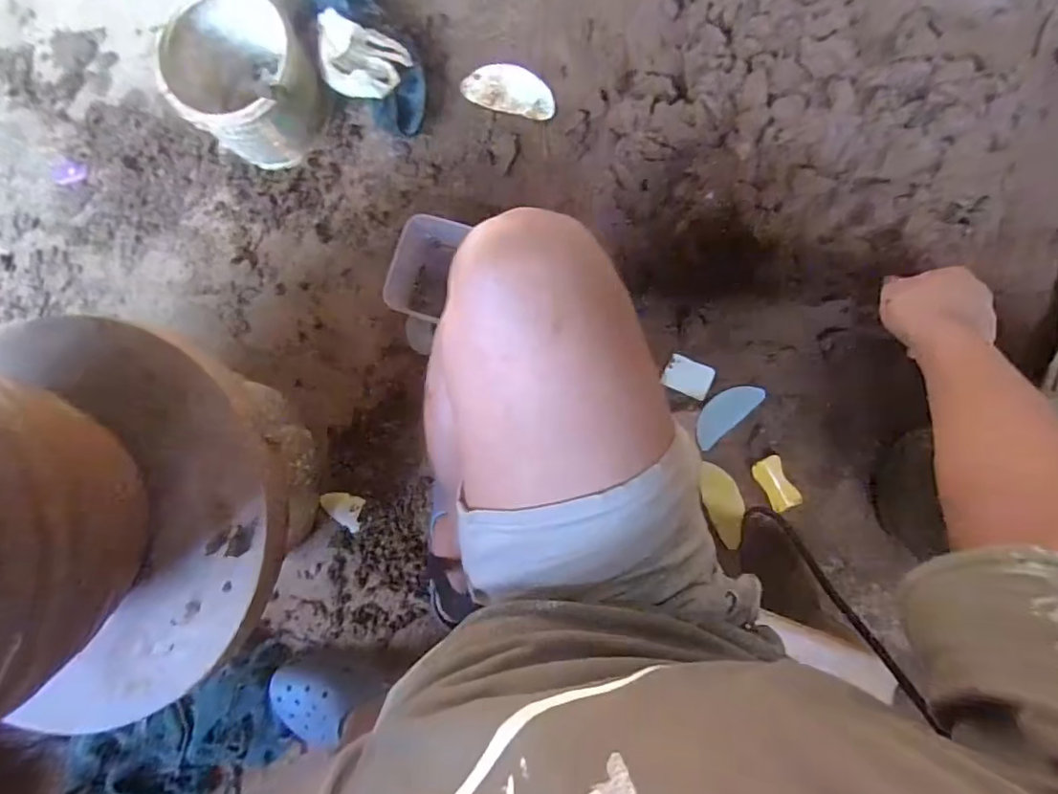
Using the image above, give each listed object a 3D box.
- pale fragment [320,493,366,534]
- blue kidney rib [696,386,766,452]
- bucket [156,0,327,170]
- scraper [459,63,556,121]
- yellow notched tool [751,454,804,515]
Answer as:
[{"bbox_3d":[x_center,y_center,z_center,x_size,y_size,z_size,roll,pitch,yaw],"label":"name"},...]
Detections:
[{"bbox_3d":[-0.275,0.167,0.786,0.061,0.014,0.051,13,90,4],"label":"pale fragment"},{"bbox_3d":[0.270,0.020,0.733,0.116,0.007,0.052,-36,96,-9],"label":"blue kidney rib"},{"bbox_3d":[-0.383,-0.432,0.741,0.174,0.121,0.188,-41,86,2],"label":"bucket"},{"bbox_3d":[-0.027,-0.451,0.784,0.137,0.004,0.070,14,90,4],"label":"scraper"},{"bbox_3d":[0.337,0.120,0.730,0.042,0.008,0.075,-32,89,8],"label":"yellow notched tool"}]

